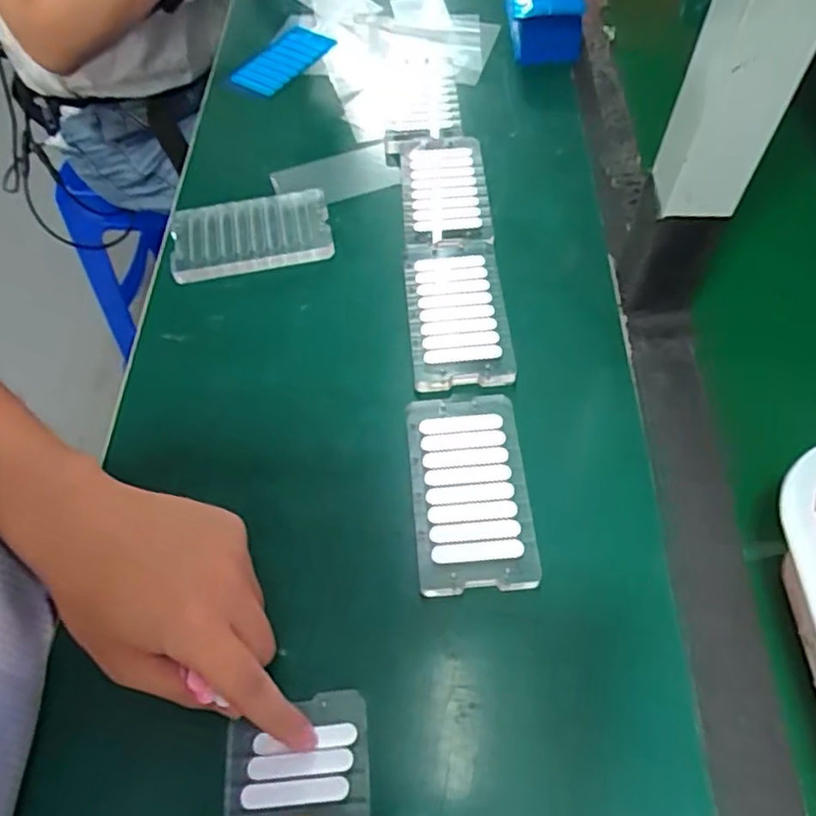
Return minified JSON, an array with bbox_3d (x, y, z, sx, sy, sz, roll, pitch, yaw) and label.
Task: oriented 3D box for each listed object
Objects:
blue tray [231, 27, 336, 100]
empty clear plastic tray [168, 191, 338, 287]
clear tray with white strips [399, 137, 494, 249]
[{"bbox_3d":[-0.119,-0.336,0.657,0.057,0.013,0.098,28,63,18],"label":"blue tray"},{"bbox_3d":[-0.121,-0.134,0.524,0.119,0.015,0.063,-10,58,-4],"label":"empty clear plastic tray"},{"bbox_3d":[0.029,-0.170,0.541,0.067,0.015,0.117,-3,58,0],"label":"clear tray with white strips"}]

